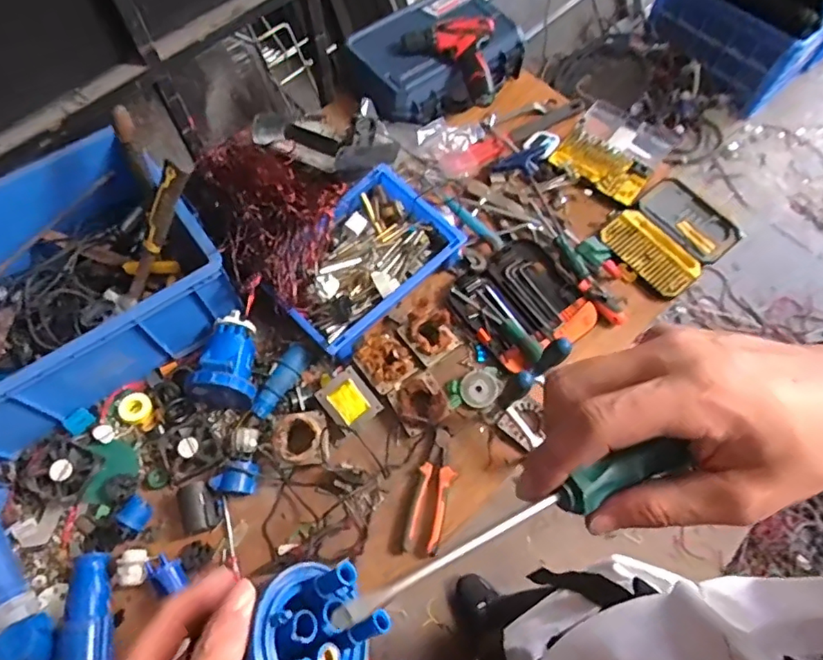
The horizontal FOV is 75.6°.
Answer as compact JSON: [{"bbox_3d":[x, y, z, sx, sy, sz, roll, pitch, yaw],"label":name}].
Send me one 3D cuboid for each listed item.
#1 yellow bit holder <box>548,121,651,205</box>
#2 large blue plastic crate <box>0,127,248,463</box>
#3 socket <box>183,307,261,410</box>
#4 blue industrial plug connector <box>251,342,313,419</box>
[{"bbox_3d":[0.412,-0.359,1.097,0.188,0.038,0.191,39,70,17],"label":"yellow bit holder"},{"bbox_3d":[-0.578,-0.080,0.841,0.461,0.200,0.404,-36,69,-16],"label":"large blue plastic crate"},{"bbox_3d":[-0.306,0.055,0.861,0.101,0.116,0.139,15,48,-27],"label":"socket"},{"bbox_3d":[-0.214,0.084,0.872,0.045,0.049,0.134,32,68,14],"label":"blue industrial plug connector"}]

